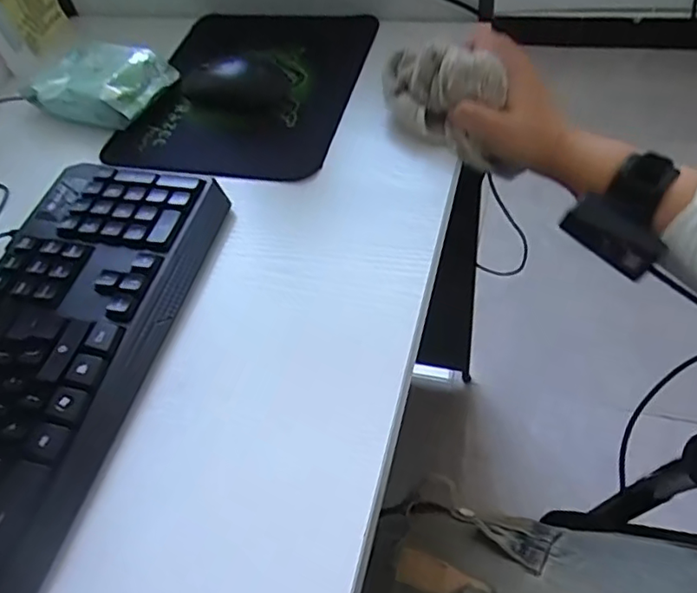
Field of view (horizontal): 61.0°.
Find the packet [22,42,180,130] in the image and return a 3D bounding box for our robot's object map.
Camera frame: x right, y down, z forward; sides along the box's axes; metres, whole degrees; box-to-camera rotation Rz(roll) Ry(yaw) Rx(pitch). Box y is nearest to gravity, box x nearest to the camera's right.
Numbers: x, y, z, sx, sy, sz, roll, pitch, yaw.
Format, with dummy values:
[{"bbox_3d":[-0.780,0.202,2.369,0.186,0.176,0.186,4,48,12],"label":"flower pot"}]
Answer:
[{"bbox_3d":[-0.237,-0.207,0.555,0.122,0.028,0.088,19,57,16],"label":"packet"}]

